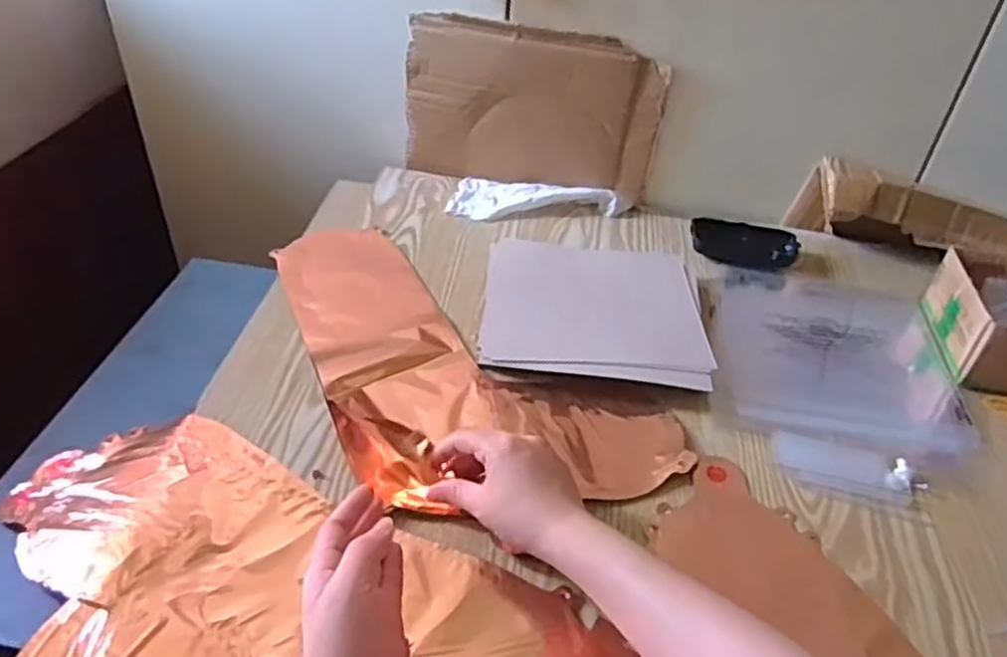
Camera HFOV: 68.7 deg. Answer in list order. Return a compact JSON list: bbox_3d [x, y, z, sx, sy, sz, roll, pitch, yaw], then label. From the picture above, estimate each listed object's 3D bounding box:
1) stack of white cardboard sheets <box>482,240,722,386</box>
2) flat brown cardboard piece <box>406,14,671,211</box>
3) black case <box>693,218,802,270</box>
[{"bbox_3d":[0.083,-0.023,0.683,0.196,0.018,0.189,8,41,1],"label":"stack of white cardboard sheets"},{"bbox_3d":[0.030,-0.236,0.801,0.275,0.168,0.028,11,41,5],"label":"flat brown cardboard piece"},{"bbox_3d":[0.261,-0.093,0.799,0.110,0.024,0.056,7,41,1],"label":"black case"}]

